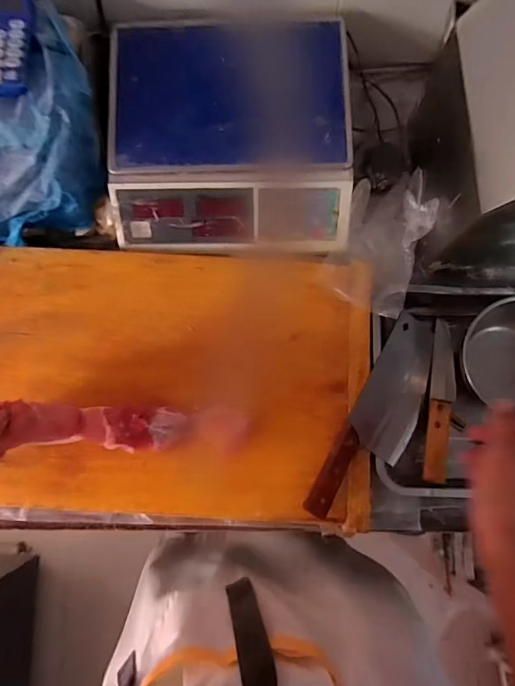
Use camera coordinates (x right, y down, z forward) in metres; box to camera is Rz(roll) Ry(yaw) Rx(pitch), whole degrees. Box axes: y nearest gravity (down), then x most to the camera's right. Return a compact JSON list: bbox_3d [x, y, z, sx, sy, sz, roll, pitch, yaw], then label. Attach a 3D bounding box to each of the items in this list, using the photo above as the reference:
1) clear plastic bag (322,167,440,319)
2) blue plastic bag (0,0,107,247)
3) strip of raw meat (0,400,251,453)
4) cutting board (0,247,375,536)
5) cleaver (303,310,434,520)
[{"bbox_3d":[0.172,-0.151,0.636,0.121,0.074,0.212,19,81,4],"label":"clear plastic bag"},{"bbox_3d":[-0.350,-0.291,0.595,0.262,0.151,0.279,-19,81,-3],"label":"blue plastic bag"},{"bbox_3d":[-0.170,0.108,0.572,0.324,0.025,0.055,6,80,-18],"label":"strip of raw meat"},{"bbox_3d":[-0.139,0.054,0.605,0.578,0.041,0.369,3,80,1],"label":"cutting board"},{"bbox_3d":[0.165,0.097,0.600,0.097,0.036,0.305,35,67,6],"label":"cleaver"}]

